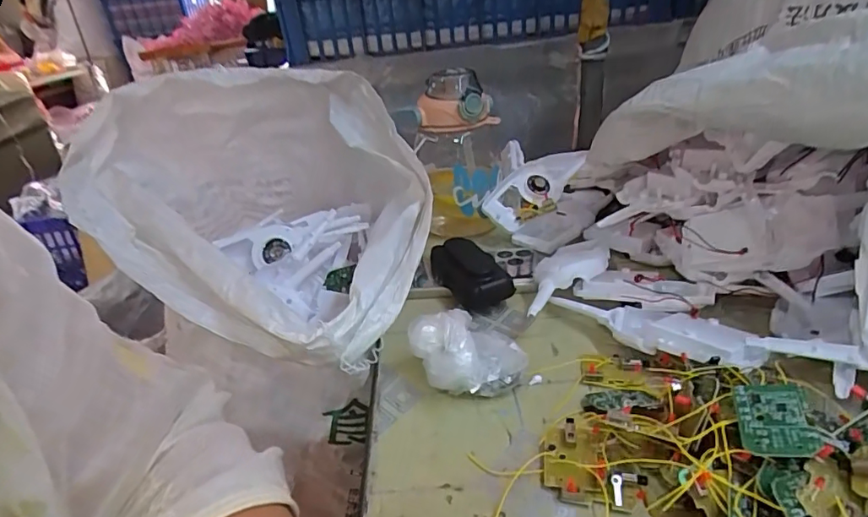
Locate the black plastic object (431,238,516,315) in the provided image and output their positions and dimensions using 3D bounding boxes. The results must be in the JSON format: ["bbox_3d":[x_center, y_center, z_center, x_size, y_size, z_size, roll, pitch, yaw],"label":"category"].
[{"bbox_3d":[0.032,0.014,0.499,0.051,0.037,0.098,-17,28,-19],"label":"black plastic object"}]

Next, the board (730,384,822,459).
[{"bbox_3d":[0.176,0.083,0.266,0.033,0.004,0.040,-10,39,28],"label":"board"}]

